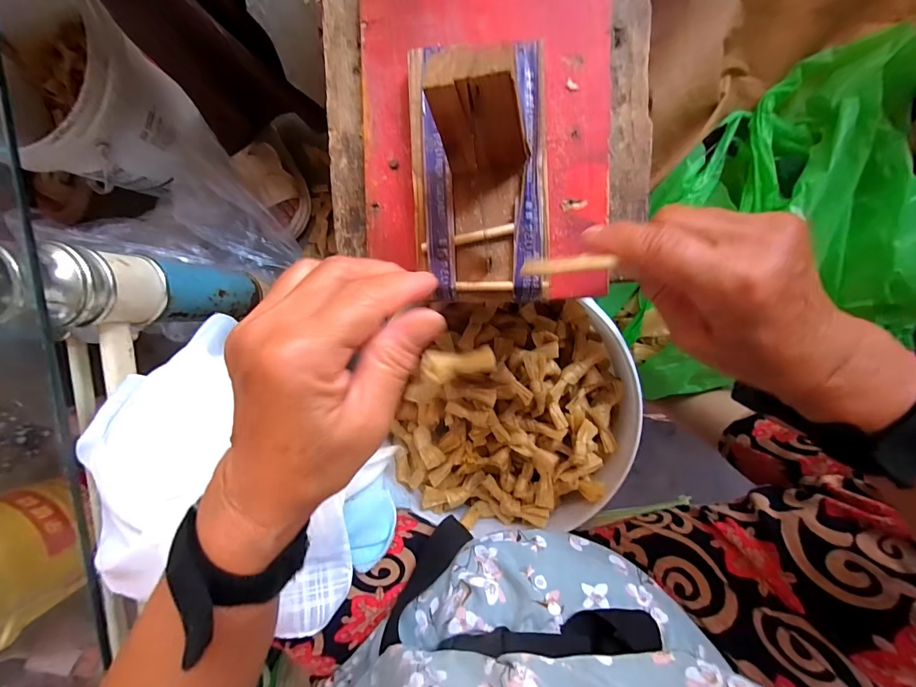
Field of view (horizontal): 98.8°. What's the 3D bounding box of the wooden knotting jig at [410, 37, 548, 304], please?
[{"bbox_3d":[0.010,-0.100,0.220,0.084,0.073,0.149,-2,95,6],"label":"wooden knotting jig"}]

